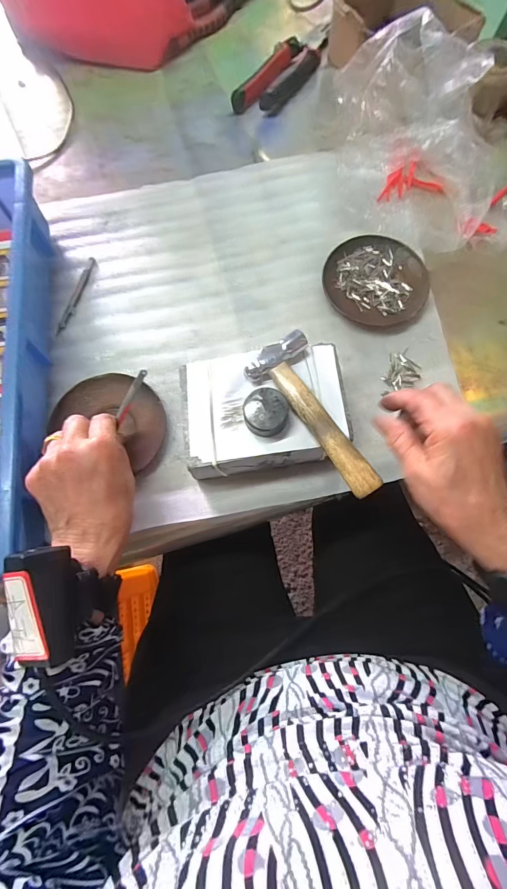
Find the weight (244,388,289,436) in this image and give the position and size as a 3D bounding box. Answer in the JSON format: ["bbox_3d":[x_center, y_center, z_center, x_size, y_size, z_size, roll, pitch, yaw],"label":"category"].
[{"bbox_3d":[0.010,-0.027,0.321,0.036,0.020,0.037,0,74,1],"label":"weight"}]

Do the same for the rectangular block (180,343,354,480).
[{"bbox_3d":[0.011,-0.028,0.360,0.142,0.060,0.103,-9,74,-1],"label":"rectangular block"}]

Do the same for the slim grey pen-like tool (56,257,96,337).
[{"bbox_3d":[-0.205,-0.174,0.436,0.011,0.004,0.106,12,75,4],"label":"slim grey pen-like tool"}]

